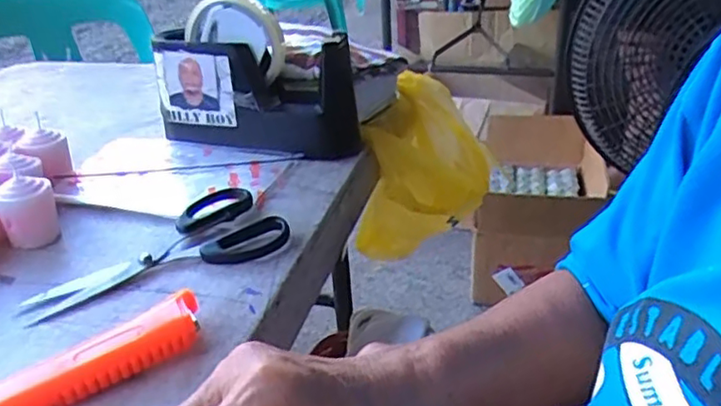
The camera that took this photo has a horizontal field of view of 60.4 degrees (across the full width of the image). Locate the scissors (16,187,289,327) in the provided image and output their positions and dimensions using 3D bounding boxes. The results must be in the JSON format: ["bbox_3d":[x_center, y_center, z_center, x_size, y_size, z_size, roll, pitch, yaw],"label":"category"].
[{"bbox_3d":[-0.139,0.031,0.420,0.168,0.014,0.079,-20,34,-26],"label":"scissors"}]

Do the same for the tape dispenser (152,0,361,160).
[{"bbox_3d":[-0.095,-0.114,0.554,0.183,0.118,0.066,3,31,11],"label":"tape dispenser"}]

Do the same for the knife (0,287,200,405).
[{"bbox_3d":[-0.156,0.091,0.310,0.161,0.022,0.029,-22,35,-29],"label":"knife"}]

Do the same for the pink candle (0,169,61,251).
[{"bbox_3d":[-0.237,0.005,0.442,0.037,0.045,0.031,-22,35,-29],"label":"pink candle"}]

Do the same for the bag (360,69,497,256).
[{"bbox_3d":[0.080,-0.035,0.688,0.114,0.161,0.216,5,31,14],"label":"bag"}]

